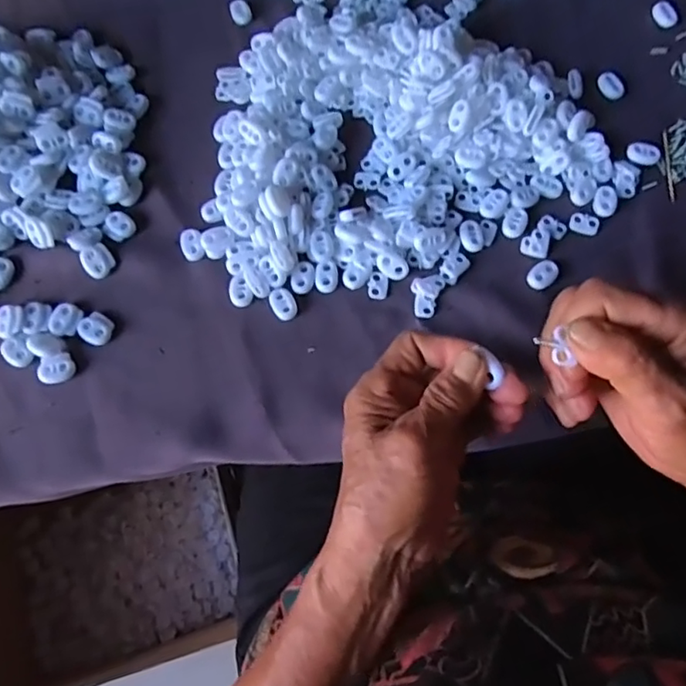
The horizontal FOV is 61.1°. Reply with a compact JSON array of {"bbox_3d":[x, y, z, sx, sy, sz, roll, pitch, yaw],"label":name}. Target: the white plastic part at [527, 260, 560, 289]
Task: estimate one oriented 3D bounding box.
[{"bbox_3d":[0.131,-0.044,0.379,0.016,0.005,0.023,41,76,13],"label":"white plastic part"}]

